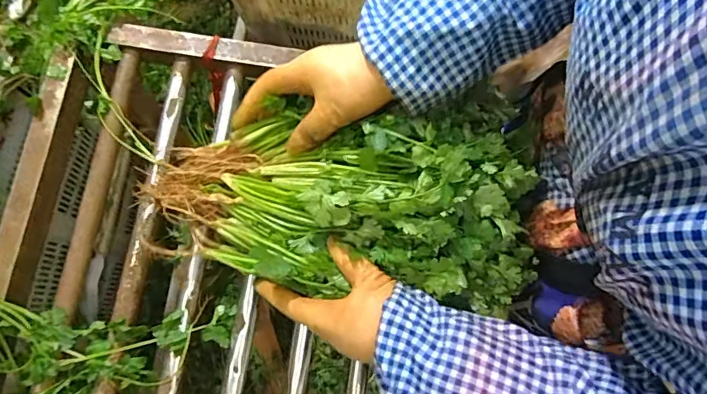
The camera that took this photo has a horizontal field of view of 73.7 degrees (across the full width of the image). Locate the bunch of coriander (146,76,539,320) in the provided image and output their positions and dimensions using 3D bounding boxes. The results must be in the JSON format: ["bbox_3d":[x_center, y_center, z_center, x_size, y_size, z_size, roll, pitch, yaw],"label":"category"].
[{"bbox_3d":[-0.023,-0.010,0.434,0.364,0.084,0.202,0,77,8],"label":"bunch of coriander"}]

